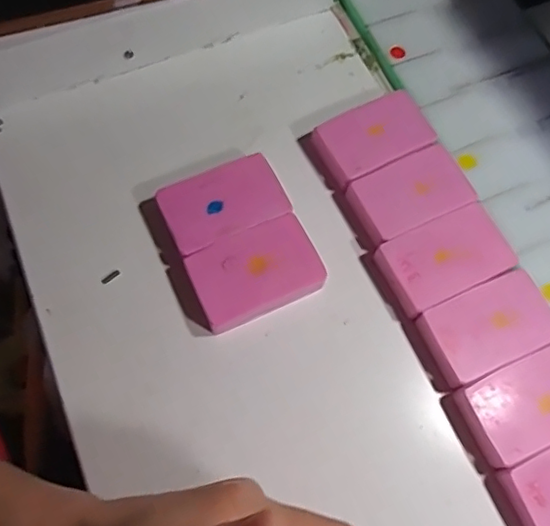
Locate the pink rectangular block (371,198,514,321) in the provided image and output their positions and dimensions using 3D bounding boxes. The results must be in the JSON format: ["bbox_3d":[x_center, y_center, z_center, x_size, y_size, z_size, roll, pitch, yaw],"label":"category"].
[{"bbox_3d":[0.098,-0.002,0.324,0.072,0.011,0.044,-24,71,-11],"label":"pink rectangular block"}]

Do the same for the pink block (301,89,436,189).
[{"bbox_3d":[0.060,-0.078,0.356,0.072,0.015,0.046,-25,71,-11],"label":"pink block"}]

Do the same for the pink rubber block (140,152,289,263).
[{"bbox_3d":[-0.035,-0.032,0.333,0.079,0.018,0.046,-23,71,-11],"label":"pink rubber block"}]

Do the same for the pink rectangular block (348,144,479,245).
[{"bbox_3d":[0.081,-0.041,0.340,0.070,0.012,0.044,-24,71,-11],"label":"pink rectangular block"}]

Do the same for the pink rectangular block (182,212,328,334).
[{"bbox_3d":[-0.011,0.005,0.318,0.070,0.021,0.046,-22,71,-10],"label":"pink rectangular block"}]

